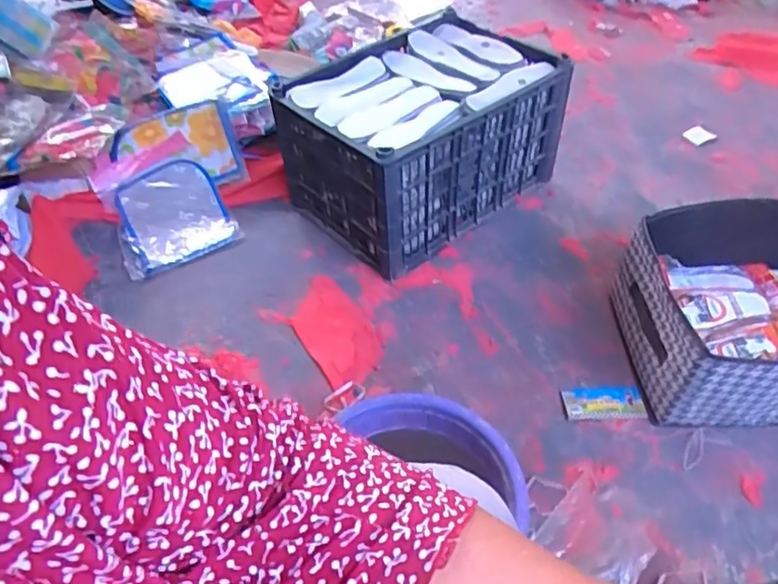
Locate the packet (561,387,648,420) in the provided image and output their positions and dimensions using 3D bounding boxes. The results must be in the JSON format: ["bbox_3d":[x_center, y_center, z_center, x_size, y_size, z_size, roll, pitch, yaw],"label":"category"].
[{"bbox_3d":[0.339,0.175,0.931,0.125,0.007,0.058,-5,49,-2],"label":"packet"}]

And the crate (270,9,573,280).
[{"bbox_3d":[0.068,-0.327,1.233,0.476,0.279,0.361,-33,55,-24],"label":"crate"}]

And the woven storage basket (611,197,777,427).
[{"bbox_3d":[0.615,0.032,0.931,0.439,0.189,0.330,-3,46,1],"label":"woven storage basket"}]

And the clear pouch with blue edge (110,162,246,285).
[{"bbox_3d":[-0.470,-0.168,1.300,0.245,0.067,0.274,-15,47,-11],"label":"clear pouch with blue edge"}]

